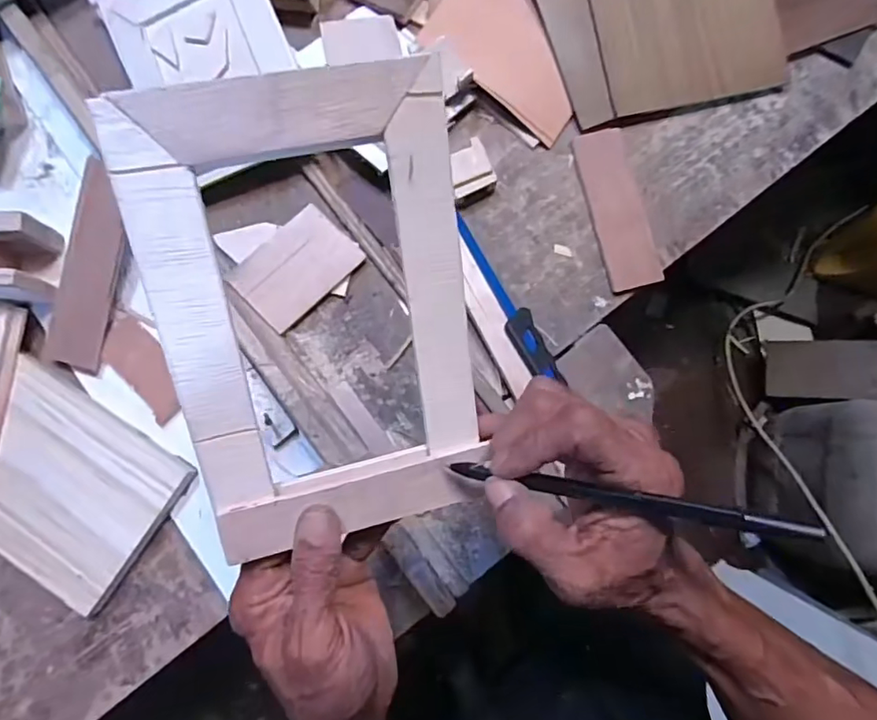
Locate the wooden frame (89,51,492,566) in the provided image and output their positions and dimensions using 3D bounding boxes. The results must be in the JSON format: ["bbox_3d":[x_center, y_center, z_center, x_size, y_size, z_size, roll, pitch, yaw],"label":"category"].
[{"bbox_3d":[-0.049,-0.015,0.243,0.131,0.011,0.202,-13,109,-14],"label":"wooden frame"}]

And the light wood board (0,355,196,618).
[{"bbox_3d":[-0.338,0.106,0.477,0.194,0.018,0.147,32,82,5],"label":"light wood board"}]

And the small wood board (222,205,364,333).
[{"bbox_3d":[-0.132,-0.088,0.510,0.075,0.008,0.108,43,83,6],"label":"small wood board"}]

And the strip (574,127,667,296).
[{"bbox_3d":[0.178,-0.150,0.539,0.053,0.010,0.161,-12,81,-2],"label":"strip"}]

